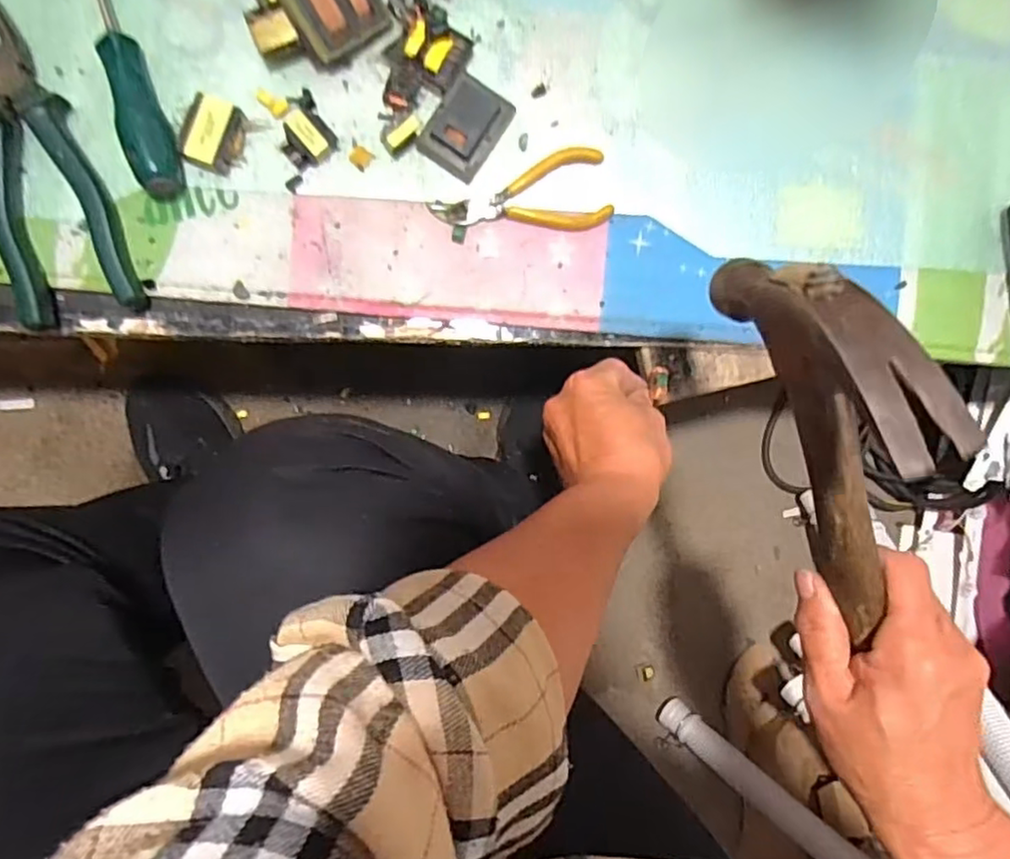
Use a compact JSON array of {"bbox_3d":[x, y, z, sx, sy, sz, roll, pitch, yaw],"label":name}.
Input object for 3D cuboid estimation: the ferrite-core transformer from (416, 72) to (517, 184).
[{"bbox_3d":[-0.023,-0.194,0.410,0.041,0.018,0.061,34,90,-4],"label":"ferrite-core transformer"}]

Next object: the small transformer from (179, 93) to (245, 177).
[{"bbox_3d":[-0.182,-0.183,0.401,0.033,0.016,0.041,19,91,-4],"label":"small transformer"}]

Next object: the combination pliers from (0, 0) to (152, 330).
[{"bbox_3d":[-0.292,-0.162,0.392,0.069,0.022,0.197,-20,93,-3],"label":"combination pliers"}]

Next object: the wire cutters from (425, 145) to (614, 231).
[{"bbox_3d":[0.010,-0.156,0.419,0.115,0.008,0.050,-1,92,-4],"label":"wire cutters"}]

